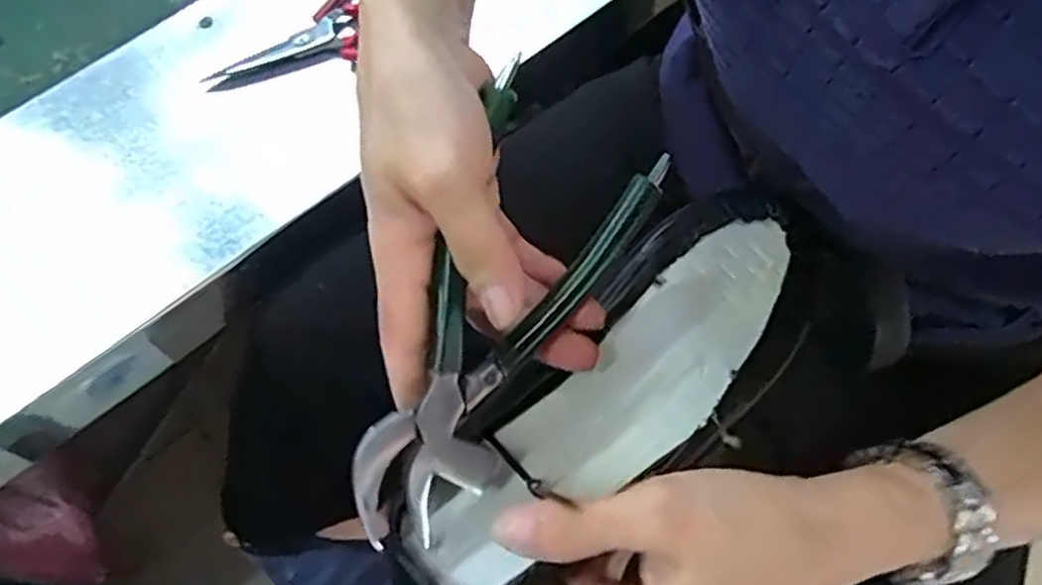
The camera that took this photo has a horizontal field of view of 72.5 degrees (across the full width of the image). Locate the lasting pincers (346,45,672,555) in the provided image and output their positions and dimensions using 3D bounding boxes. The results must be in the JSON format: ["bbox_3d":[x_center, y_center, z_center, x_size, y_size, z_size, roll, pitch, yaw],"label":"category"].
[{"bbox_3d":[-0.007,0.013,0.291,0.078,0.023,0.183,23,84,-22],"label":"lasting pincers"}]

